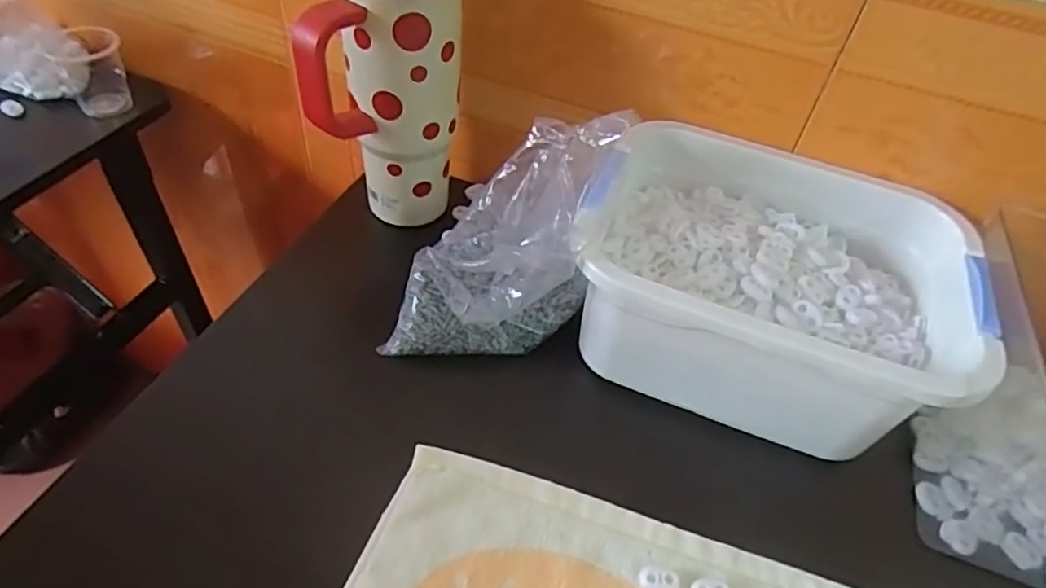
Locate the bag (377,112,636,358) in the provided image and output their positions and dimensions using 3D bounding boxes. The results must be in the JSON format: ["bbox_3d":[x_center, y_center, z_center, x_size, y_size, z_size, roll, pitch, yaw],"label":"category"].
[{"bbox_3d":[-0.014,-0.038,0.435,0.139,0.143,0.113,10,46,3],"label":"bag"}]

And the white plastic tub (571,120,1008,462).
[{"bbox_3d":[0.167,-0.008,0.437,0.237,0.099,0.186,19,47,11],"label":"white plastic tub"}]

